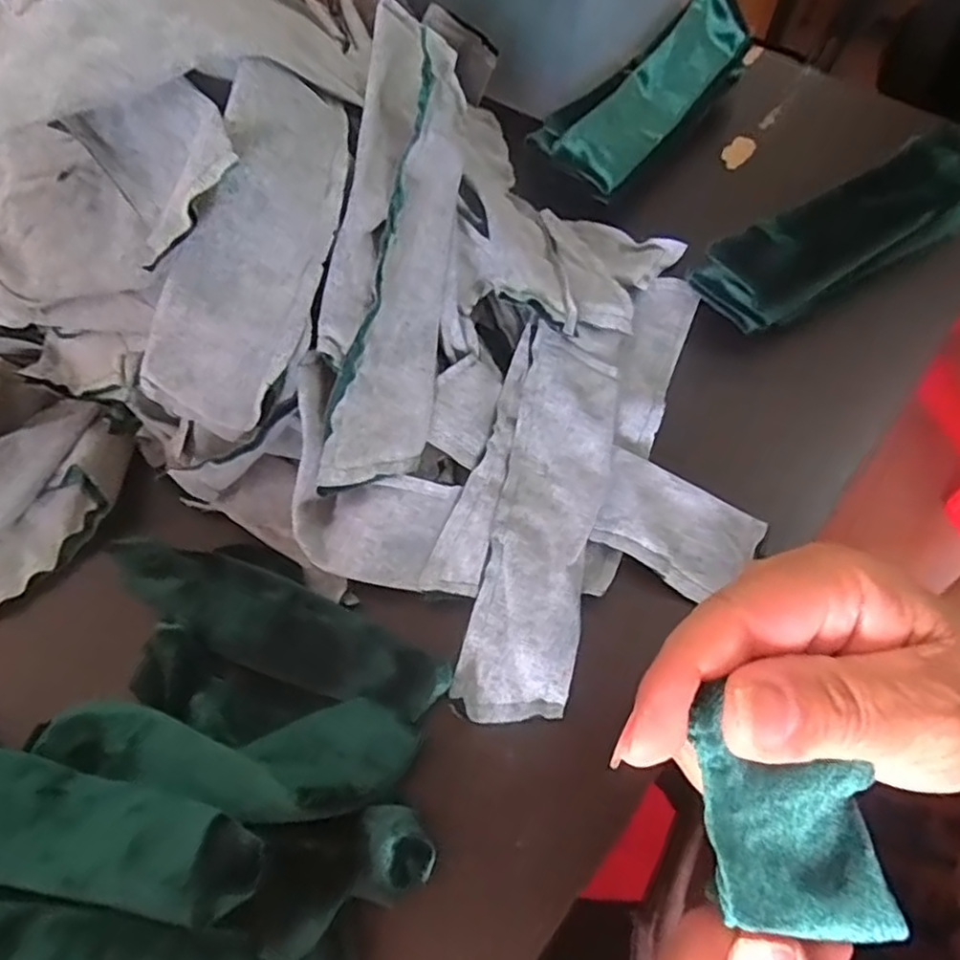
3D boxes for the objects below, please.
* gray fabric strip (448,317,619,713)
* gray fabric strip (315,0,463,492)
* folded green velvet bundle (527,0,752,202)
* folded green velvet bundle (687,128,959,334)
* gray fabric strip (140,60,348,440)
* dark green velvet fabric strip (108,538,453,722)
[{"bbox_3d":[0.032,0.013,0.314,0.048,0.012,0.188,12,65,8],"label":"gray fabric strip"},{"bbox_3d":[-0.037,-0.112,0.310,0.045,0.065,0.231,7,89,6],"label":"gray fabric strip"},{"bbox_3d":[0.112,-0.253,0.426,0.059,0.033,0.173,35,70,18],"label":"folded green velvet bundle"},{"bbox_3d":[0.208,-0.138,0.373,0.178,0.044,0.050,-30,66,-12],"label":"folded green velvet bundle"},{"bbox_3d":[-0.092,-0.089,0.269,0.028,0.051,0.144,27,98,56],"label":"gray fabric strip"},{"bbox_3d":[-0.092,0.065,0.298,0.158,0.019,0.039,22,67,13],"label":"dark green velvet fabric strip"}]

